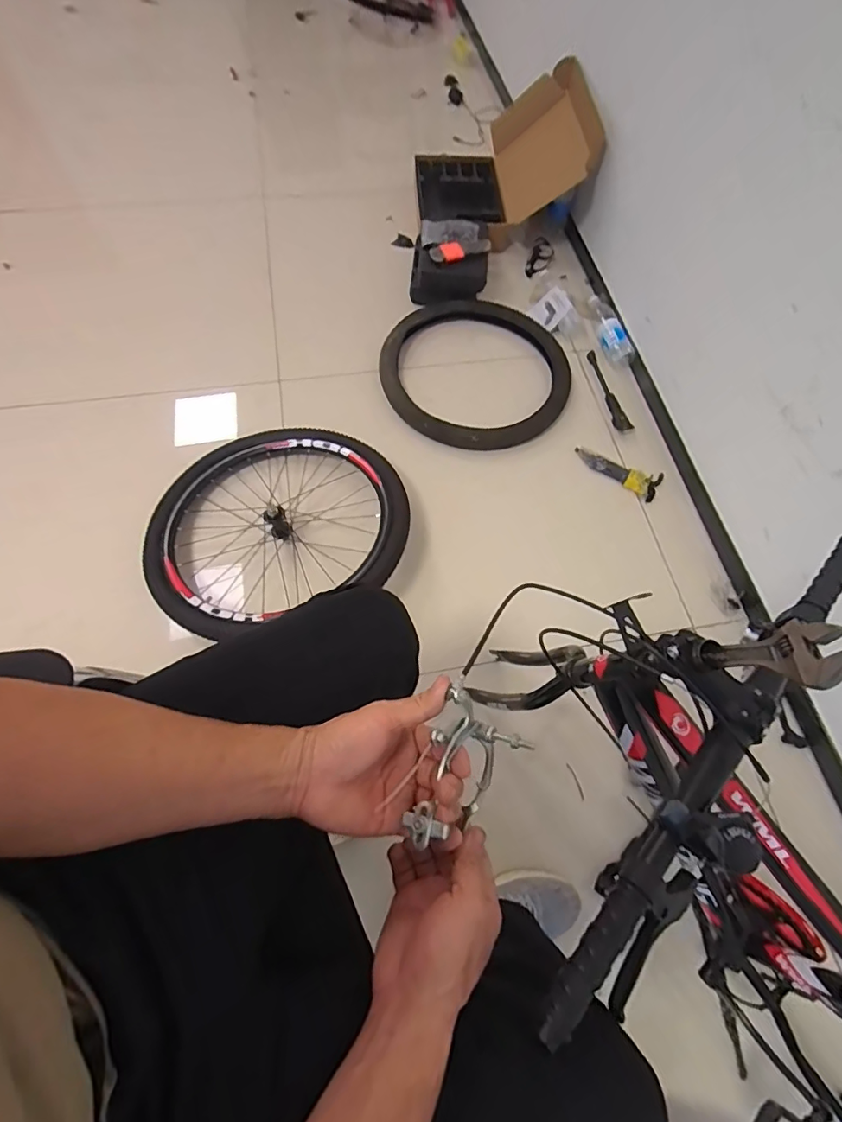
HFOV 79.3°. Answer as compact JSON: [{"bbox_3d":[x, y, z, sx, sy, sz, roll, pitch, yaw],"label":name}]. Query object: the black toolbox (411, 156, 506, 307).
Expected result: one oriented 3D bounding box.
[{"bbox_3d":[0.108,-0.979,1.491,0.260,0.117,0.586,2,65,-2],"label":"black toolbox"}]

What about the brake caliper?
[{"bbox_3d":[0.032,0.175,0.414,0.082,0.088,0.116,31,67,11],"label":"brake caliper"}]

